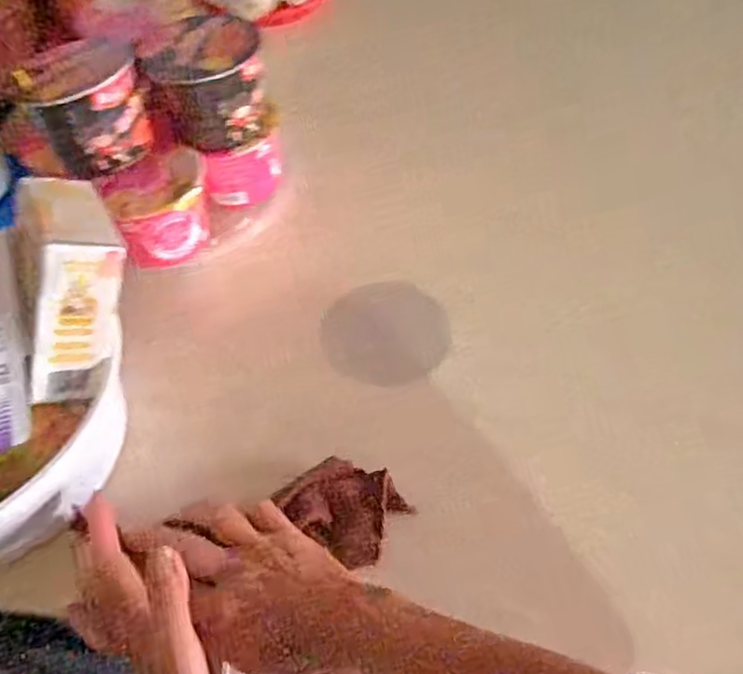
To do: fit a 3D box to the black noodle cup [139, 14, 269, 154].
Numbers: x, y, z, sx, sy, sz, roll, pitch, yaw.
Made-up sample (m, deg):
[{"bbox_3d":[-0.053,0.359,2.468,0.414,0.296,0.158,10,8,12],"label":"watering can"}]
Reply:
[{"bbox_3d":[-0.133,-0.218,0.587,0.086,0.079,0.096,-6,53,-3],"label":"black noodle cup"}]

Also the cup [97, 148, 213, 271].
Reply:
[{"bbox_3d":[-0.178,-0.114,0.589,0.089,0.071,0.085,-1,53,1],"label":"cup"}]

